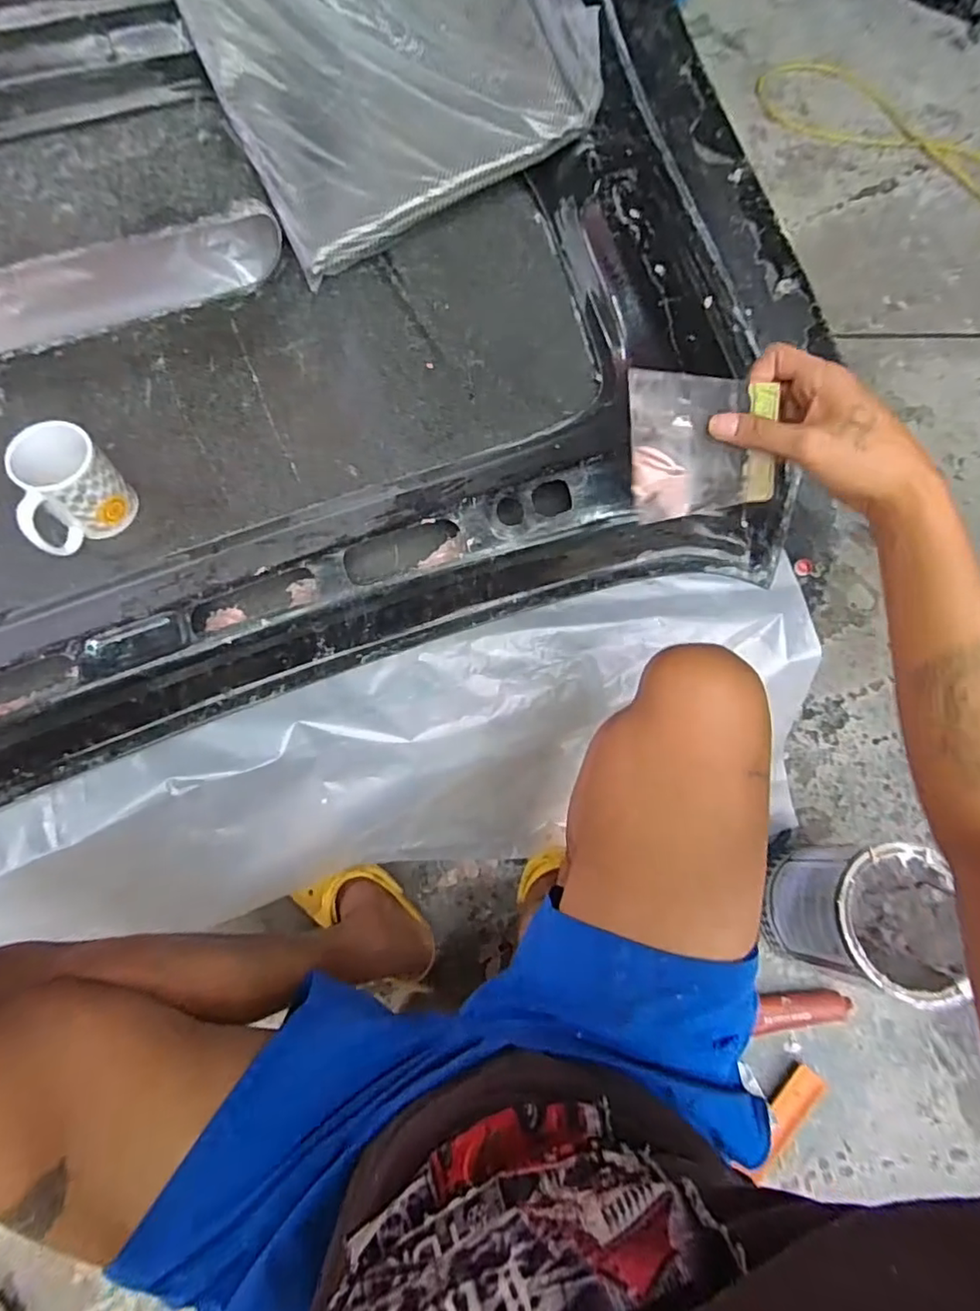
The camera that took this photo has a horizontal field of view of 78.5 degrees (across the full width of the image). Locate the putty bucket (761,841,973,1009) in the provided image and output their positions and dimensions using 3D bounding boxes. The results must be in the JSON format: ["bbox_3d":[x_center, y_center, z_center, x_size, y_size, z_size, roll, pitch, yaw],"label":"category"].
[{"bbox_3d":[0.457,0.319,0.750,0.160,0.205,0.152,1,72,-2],"label":"putty bucket"}]

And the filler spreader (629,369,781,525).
[{"bbox_3d":[0.153,-0.153,0.439,0.097,0.107,0.008,2,34,24],"label":"filler spreader"}]

